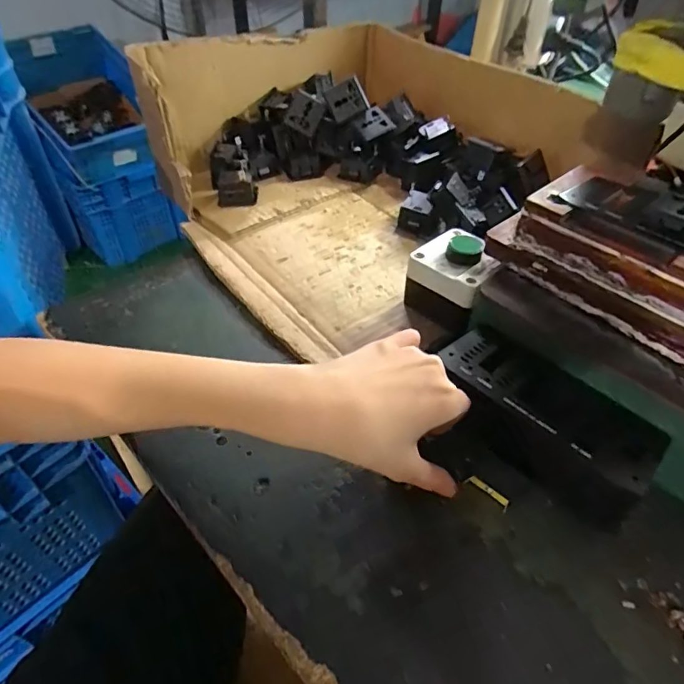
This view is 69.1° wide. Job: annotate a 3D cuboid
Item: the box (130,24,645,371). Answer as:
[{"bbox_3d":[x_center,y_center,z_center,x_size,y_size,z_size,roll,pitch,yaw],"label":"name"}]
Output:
[{"bbox_3d":[0.017,-0.226,0.539,0.401,0.115,0.348,-22,51,-20],"label":"box"}]

